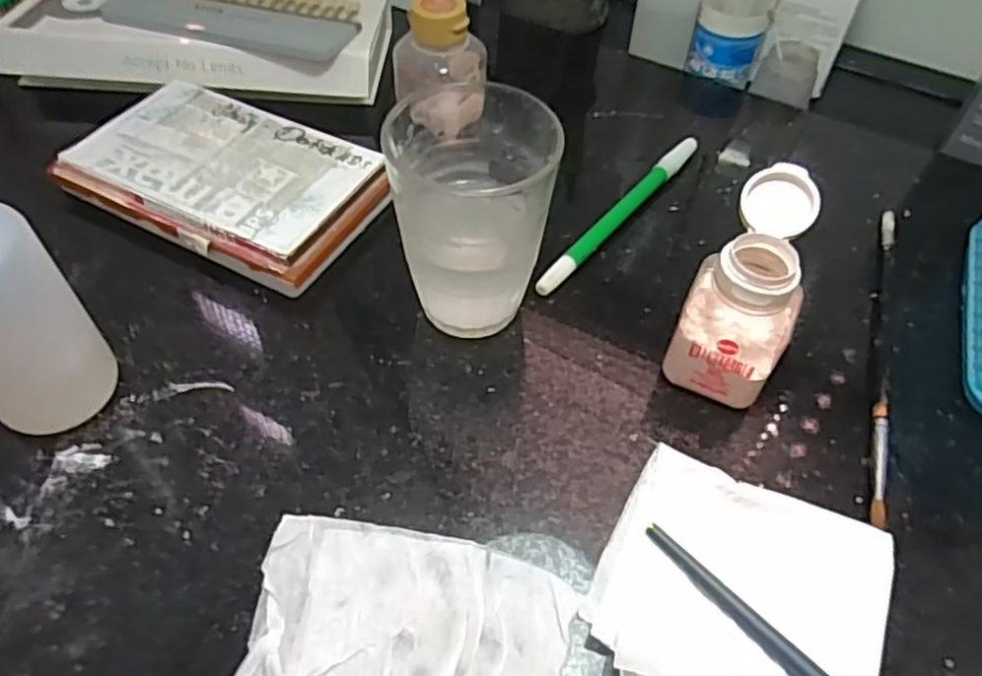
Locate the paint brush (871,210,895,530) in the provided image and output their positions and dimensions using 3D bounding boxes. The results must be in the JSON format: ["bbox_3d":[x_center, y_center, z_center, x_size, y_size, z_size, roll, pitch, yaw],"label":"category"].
[{"bbox_3d":[0.177,0.002,0.320,0.008,0.007,0.187,17,54,12],"label":"paint brush"}]

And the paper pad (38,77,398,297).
[{"bbox_3d":[-0.132,-0.081,0.364,0.149,0.023,0.093,25,56,17],"label":"paper pad"}]

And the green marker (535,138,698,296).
[{"bbox_3d":[0.068,-0.066,0.369,0.011,0.009,0.143,32,58,21],"label":"green marker"}]

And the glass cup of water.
[{"bbox_3d":[-0.009,-0.052,0.306,0.065,0.085,0.068,1,53,-1],"label":"glass cup of water"}]

